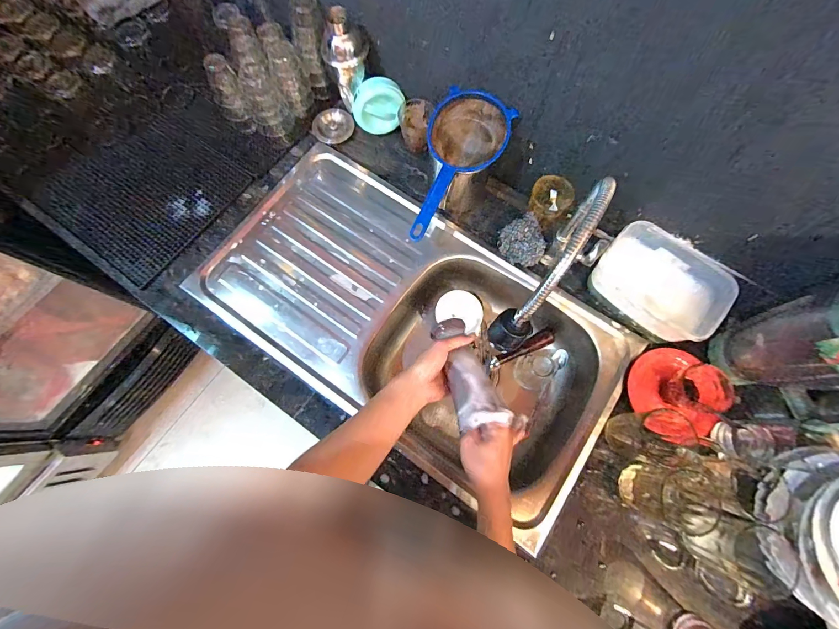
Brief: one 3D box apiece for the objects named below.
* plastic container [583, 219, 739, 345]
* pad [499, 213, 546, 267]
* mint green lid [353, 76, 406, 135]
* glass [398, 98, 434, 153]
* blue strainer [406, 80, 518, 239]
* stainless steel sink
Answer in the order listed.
[{"bbox_3d":[0.400,-0.048,0.600,0.203,0.094,0.156,42,77,11],"label":"plastic container"},{"bbox_3d":[0.186,-0.130,0.655,0.071,0.049,0.098,-11,73,-4],"label":"pad"},{"bbox_3d":[-0.081,-0.407,0.695,0.090,0.095,0.022,12,36,-19],"label":"mint green lid"},{"bbox_3d":[-0.011,-0.373,0.706,0.063,0.073,0.071,10,73,2],"label":"glass"},{"bbox_3d":[0.060,-0.239,0.602,0.129,0.066,0.260,22,90,15],"label":"blue strainer"},{"bbox_3d":[-0.017,0.020,0.699,0.745,0.136,0.400,34,77,10],"label":"stainless steel sink"}]

